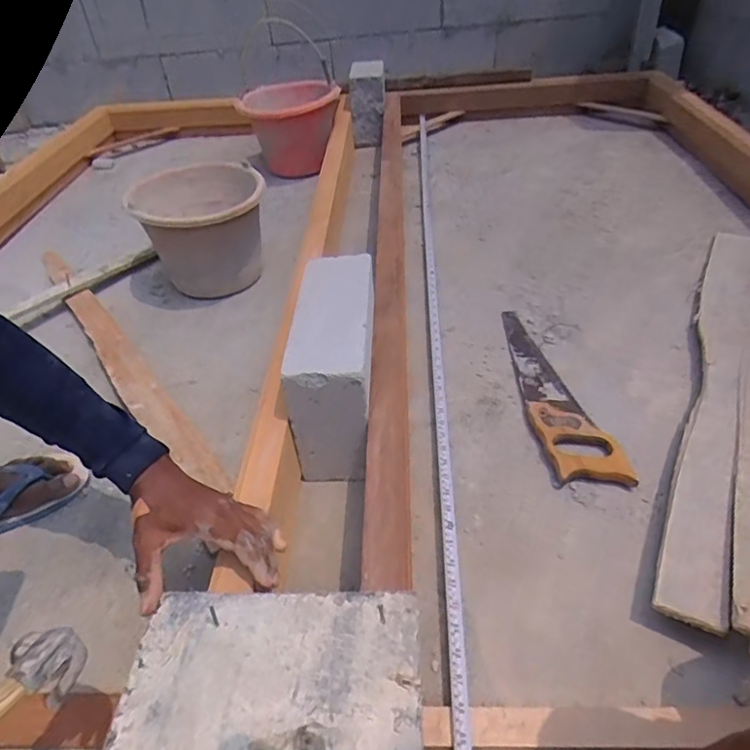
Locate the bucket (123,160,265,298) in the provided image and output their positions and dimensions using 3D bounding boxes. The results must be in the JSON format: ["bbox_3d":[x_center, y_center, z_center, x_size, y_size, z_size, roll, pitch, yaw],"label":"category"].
[{"bbox_3d":[-0.340,-0.287,1.131,0.253,0.189,0.241,-8,41,-3],"label":"bucket"}]

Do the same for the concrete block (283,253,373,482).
[{"bbox_3d":[-0.052,-0.013,0.807,0.102,0.208,0.269,-2,41,3],"label":"concrete block"}]

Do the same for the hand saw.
[{"bbox_3d":[0.274,0.010,0.881,0.100,0.022,0.406,-6,41,-1],"label":"hand saw"}]

